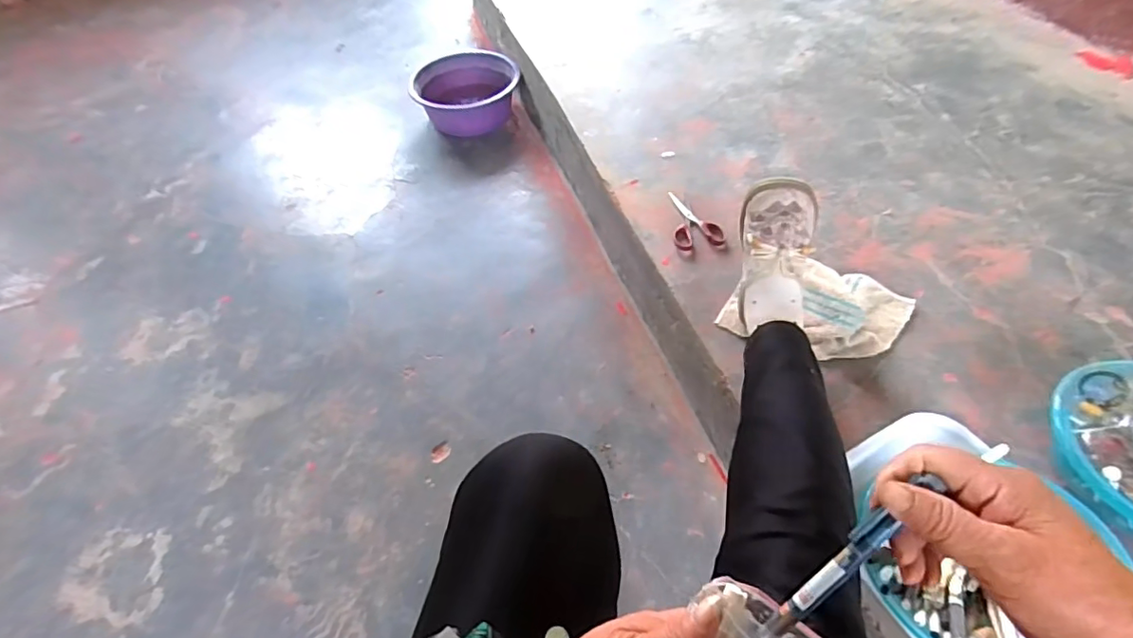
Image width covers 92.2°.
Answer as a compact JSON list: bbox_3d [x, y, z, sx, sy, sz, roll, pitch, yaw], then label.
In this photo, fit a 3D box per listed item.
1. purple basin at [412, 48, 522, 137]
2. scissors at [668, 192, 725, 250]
[{"bbox_3d":[-0.264,-0.600,1.467,0.267,0.106,0.228,-28,58,-19],"label":"purple basin"},{"bbox_3d":[0.227,-0.176,0.953,0.084,0.017,0.143,0,53,3],"label":"scissors"}]

